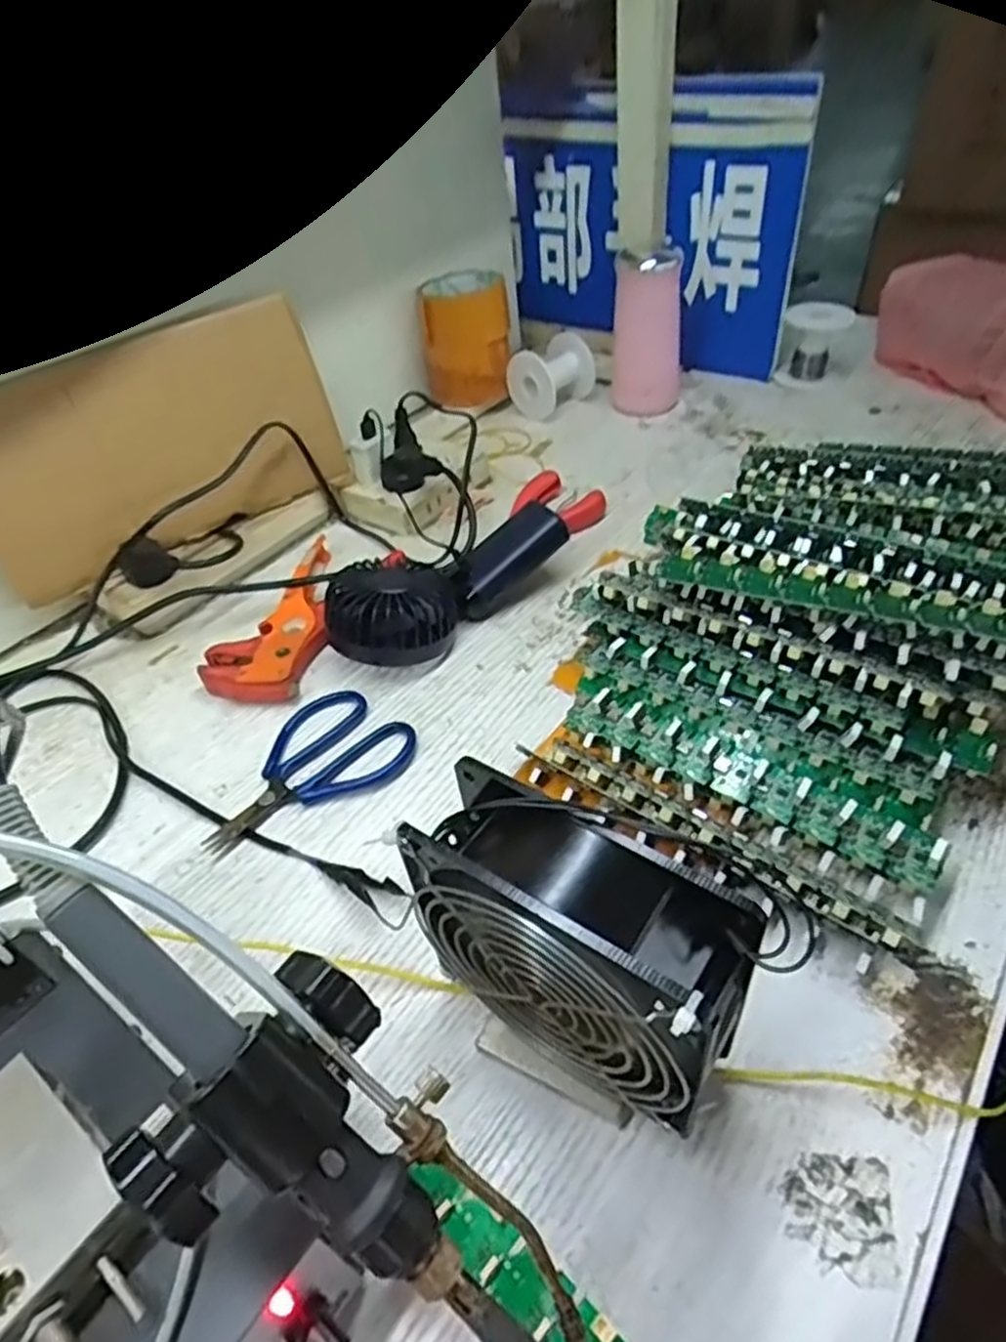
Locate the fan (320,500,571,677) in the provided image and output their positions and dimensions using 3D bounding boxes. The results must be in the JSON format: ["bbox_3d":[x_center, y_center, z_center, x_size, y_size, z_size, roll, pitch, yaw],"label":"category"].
[{"bbox_3d":[-0.041,-0.063,0.537,0.175,0.054,0.081,-33,49,-24],"label":"fan"}]

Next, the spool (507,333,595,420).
[{"bbox_3d":[0.048,-0.296,0.767,0.065,0.065,0.068,31,55,33],"label":"spool"}]

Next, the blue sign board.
[{"bbox_3d":[0.140,-0.439,0.772,0.315,0.252,0.031,21,50,26],"label":"blue sign board"}]

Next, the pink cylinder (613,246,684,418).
[{"bbox_3d":[0.138,-0.319,0.728,0.062,0.141,0.055,3,45,11],"label":"pink cylinder"}]

